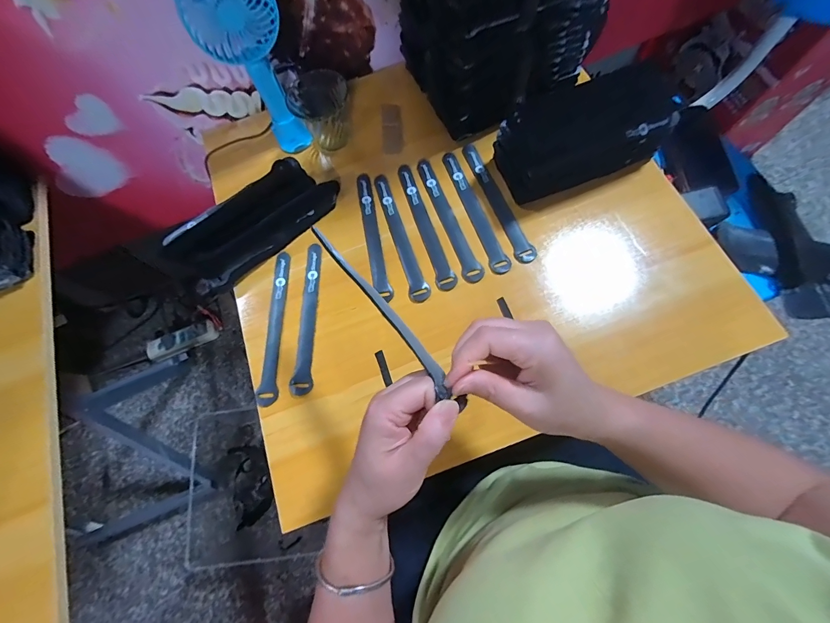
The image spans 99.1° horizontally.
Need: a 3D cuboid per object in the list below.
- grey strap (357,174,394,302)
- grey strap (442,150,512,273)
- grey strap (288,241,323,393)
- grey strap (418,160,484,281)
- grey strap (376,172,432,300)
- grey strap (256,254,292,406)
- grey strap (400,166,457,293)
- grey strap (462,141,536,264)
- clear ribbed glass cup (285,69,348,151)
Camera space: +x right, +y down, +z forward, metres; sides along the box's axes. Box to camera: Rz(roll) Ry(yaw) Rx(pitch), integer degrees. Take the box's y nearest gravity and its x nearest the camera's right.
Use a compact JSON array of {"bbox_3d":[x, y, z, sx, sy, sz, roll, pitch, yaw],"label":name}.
[{"bbox_3d":[-0.057,-0.106,0.480,0.023,0.004,0.198,-15,69,6],"label":"grey strap"},{"bbox_3d":[0.078,-0.138,0.477,0.025,0.004,0.200,-20,72,-2],"label":"grey strap"},{"bbox_3d":[-0.135,0.004,0.446,0.027,0.004,0.196,-4,72,3],"label":"grey strap"},{"bbox_3d":[0.045,-0.128,0.477,0.026,0.004,0.202,-18,68,-1],"label":"grey strap"},{"bbox_3d":[-0.021,-0.104,0.473,0.024,0.004,0.200,-18,72,-1],"label":"grey strap"},{"bbox_3d":[-0.176,0.017,0.446,0.023,0.007,0.194,-3,72,4],"label":"grey strap"},{"bbox_3d":[0.012,-0.118,0.475,0.024,0.005,0.201,-19,72,-2],"label":"grey strap"},{"bbox_3d":[0.109,-0.152,0.478,0.026,0.006,0.200,-21,72,-2],"label":"grey strap"},{"bbox_3d":[-0.137,-0.296,0.517,0.082,0.074,0.082,-1,72,4],"label":"clear ribbed glass cup"}]

